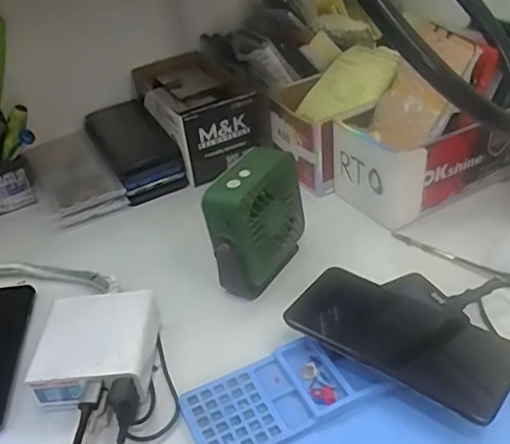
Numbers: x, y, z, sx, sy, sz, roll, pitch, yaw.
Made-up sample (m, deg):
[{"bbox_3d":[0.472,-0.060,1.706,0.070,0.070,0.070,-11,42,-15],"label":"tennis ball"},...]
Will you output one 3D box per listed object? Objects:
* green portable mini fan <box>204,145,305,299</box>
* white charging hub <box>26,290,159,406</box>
[{"bbox_3d":[-0.001,-0.002,0.502,0.045,0.104,0.105,18,45,26],"label":"green portable mini fan"},{"bbox_3d":[-0.129,0.098,0.445,0.091,0.035,0.093,-2,39,5],"label":"white charging hub"}]

